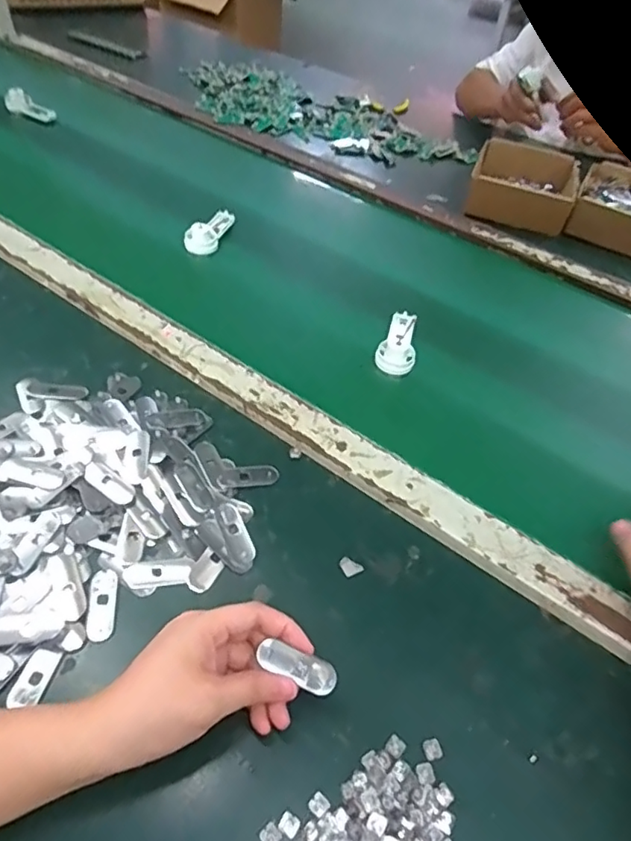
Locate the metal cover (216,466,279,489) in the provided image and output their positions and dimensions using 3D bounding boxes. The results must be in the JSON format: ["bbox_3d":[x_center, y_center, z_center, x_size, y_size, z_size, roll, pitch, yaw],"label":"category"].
[{"bbox_3d":[-0.057,0.048,0.471,0.051,0.005,0.018,-8,50,-14],"label":"metal cover"}]

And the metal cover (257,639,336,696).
[{"bbox_3d":[-0.010,0.150,0.338,0.047,0.005,0.018,21,51,7],"label":"metal cover"}]

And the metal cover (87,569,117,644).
[{"bbox_3d":[-0.151,0.129,0.391,0.017,0.004,0.052,-2,49,-9],"label":"metal cover"}]

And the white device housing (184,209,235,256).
[{"bbox_3d":[-0.135,-0.249,0.714,0.038,0.026,0.095,15,48,7],"label":"white device housing"}]

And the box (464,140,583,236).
[{"bbox_3d":[0.301,-0.333,0.801,0.155,0.050,0.177,19,49,10],"label":"box"}]

